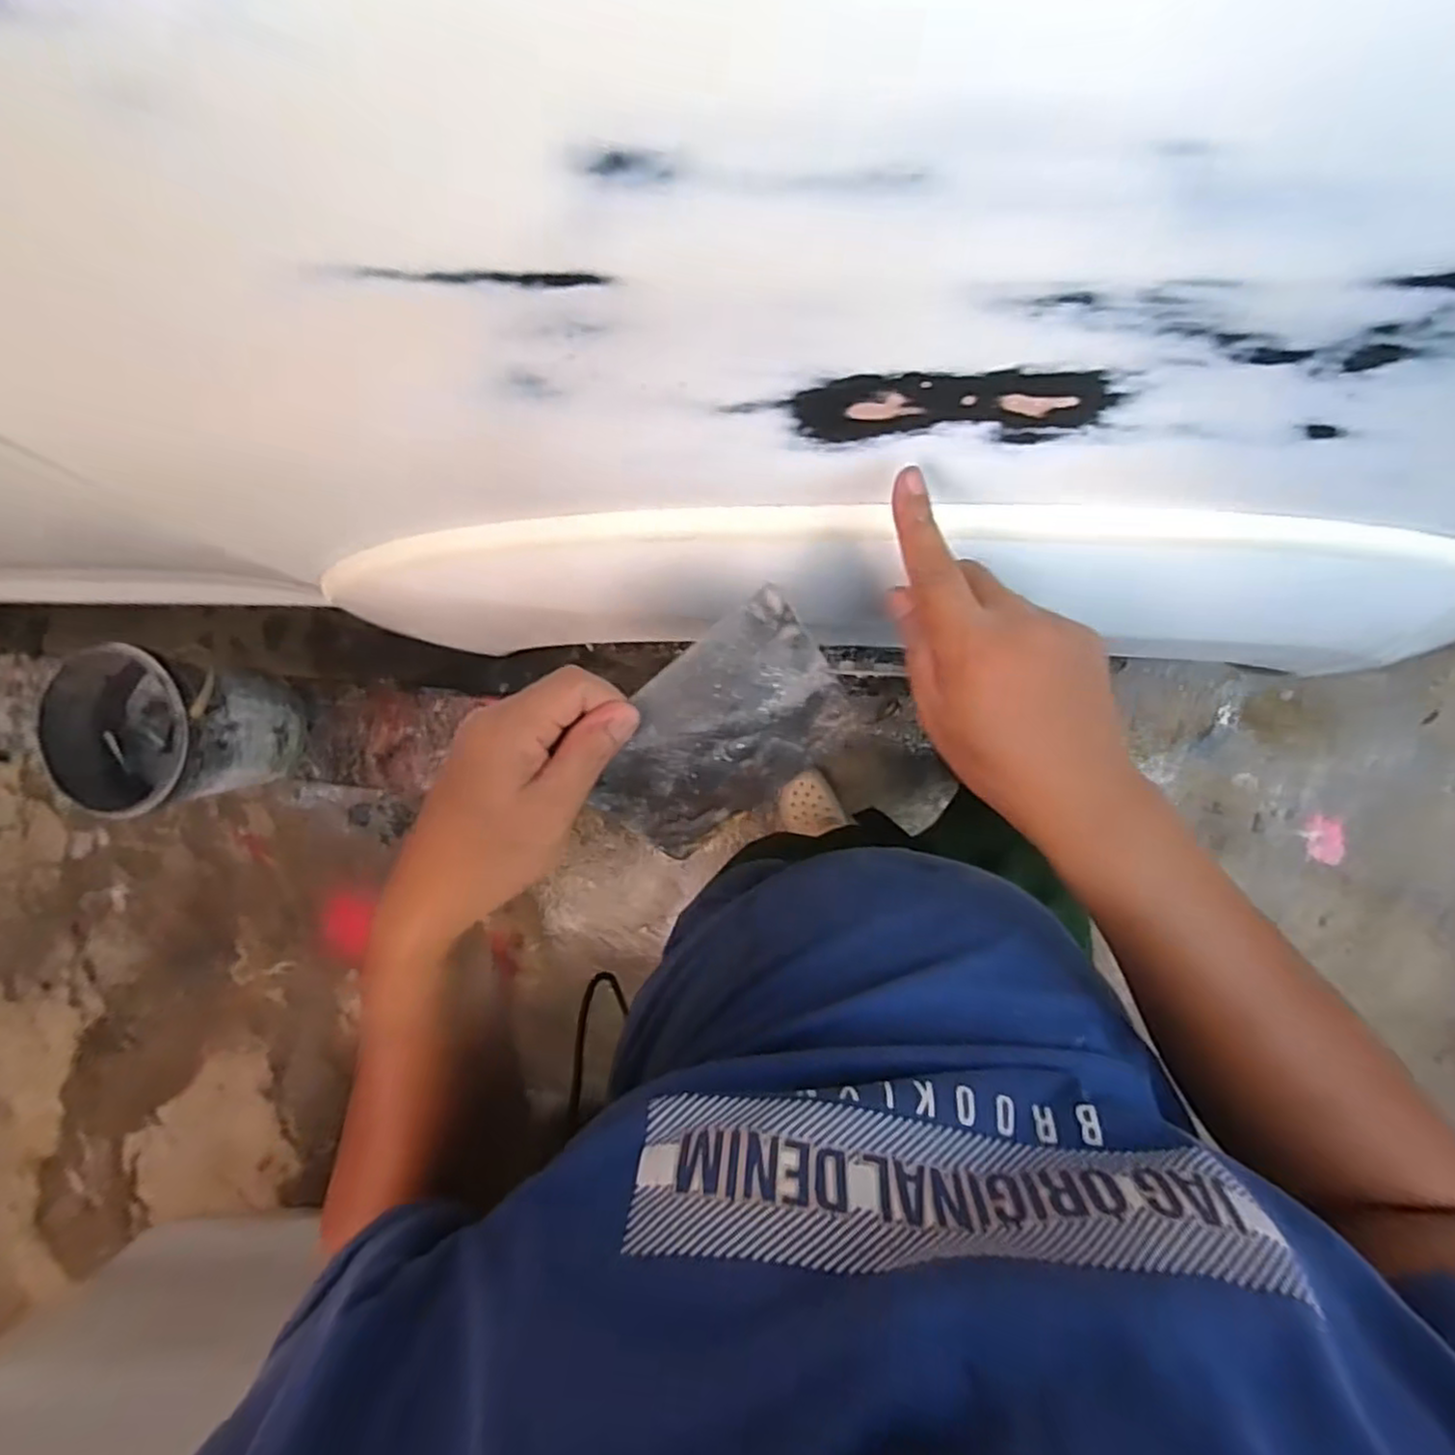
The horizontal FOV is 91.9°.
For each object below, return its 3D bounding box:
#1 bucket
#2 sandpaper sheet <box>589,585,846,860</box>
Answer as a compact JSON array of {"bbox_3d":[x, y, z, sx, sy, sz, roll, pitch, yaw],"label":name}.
[{"bbox_3d":[-0.808,0.005,1.060,0.214,0.243,0.212,0,92,9],"label":"bucket"},{"bbox_3d":[-0.005,0.006,0.354,0.134,0.004,0.095,-38,122,12],"label":"sandpaper sheet"}]

